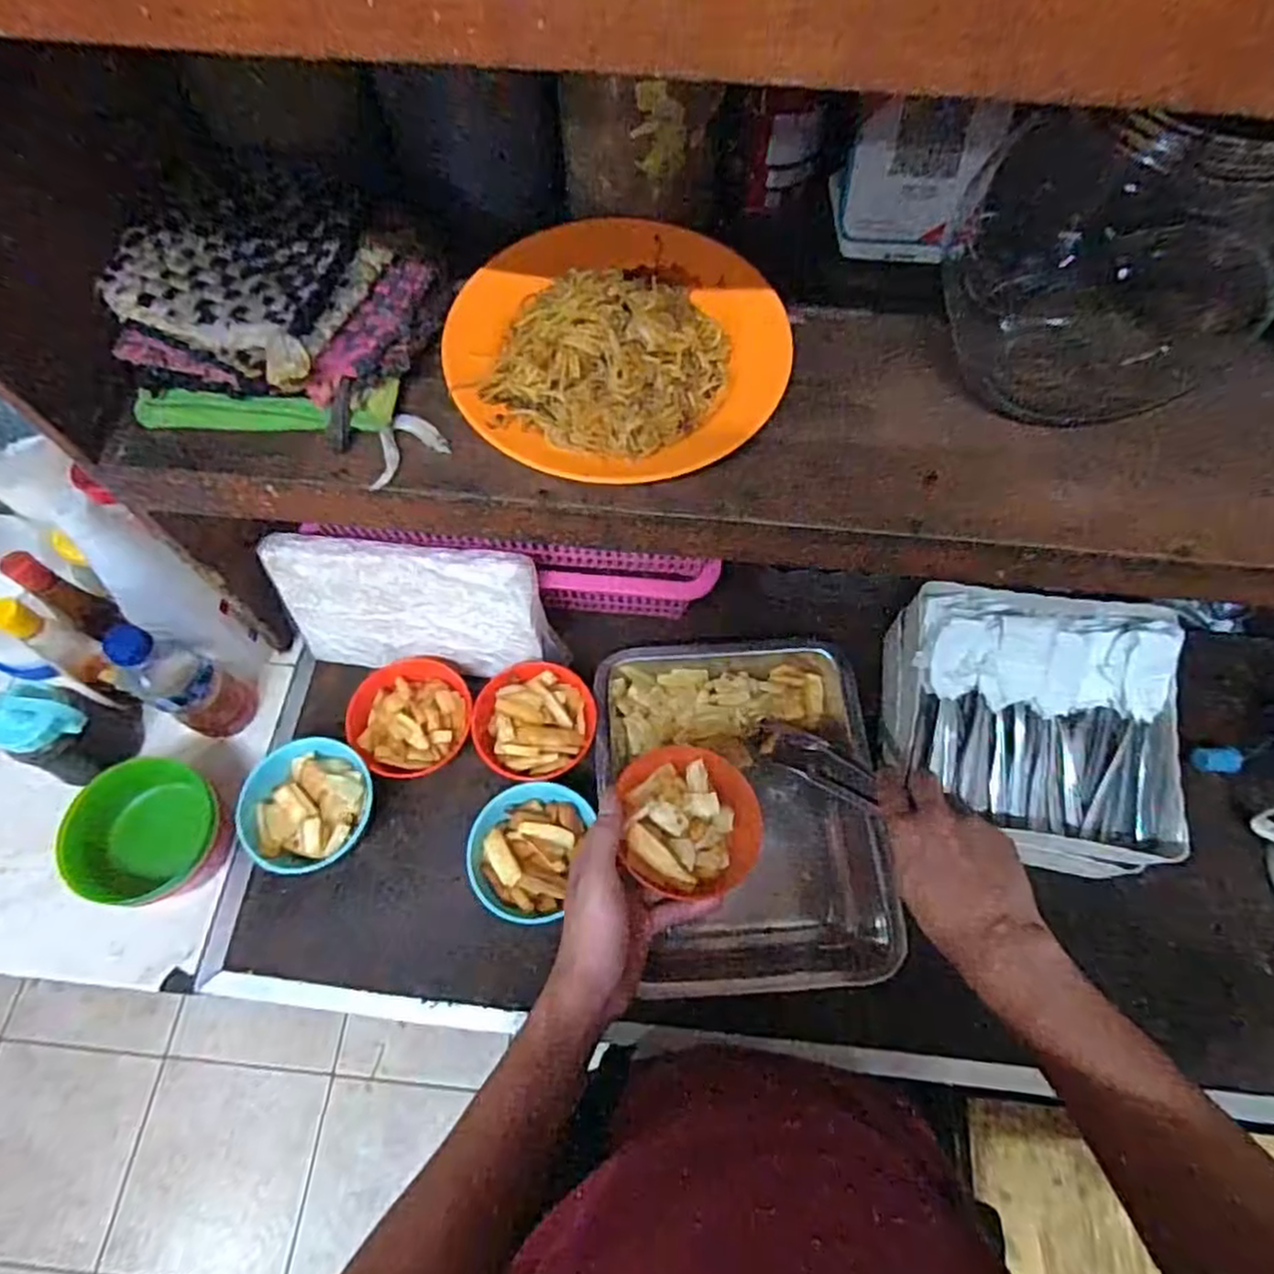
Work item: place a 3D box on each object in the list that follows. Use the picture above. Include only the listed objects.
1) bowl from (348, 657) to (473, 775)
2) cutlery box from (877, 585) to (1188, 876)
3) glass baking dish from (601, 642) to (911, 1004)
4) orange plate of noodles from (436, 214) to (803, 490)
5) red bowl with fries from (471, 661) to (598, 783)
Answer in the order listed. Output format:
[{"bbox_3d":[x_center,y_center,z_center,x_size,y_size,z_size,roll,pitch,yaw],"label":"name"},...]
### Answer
[{"bbox_3d":[-0.208,0.076,0.675,0.105,0.039,0.112,0,65,0],"label":"bowl"},{"bbox_3d":[0.337,0.068,0.614,0.208,0.110,0.225,5,65,3],"label":"cutlery box"},{"bbox_3d":[0.094,0.155,0.662,0.239,0.065,0.302,-4,65,-2],"label":"glass baking dish"},{"bbox_3d":[-0.012,-0.192,0.450,0.204,0.045,0.195,0,65,0],"label":"orange plate of noodles"},{"bbox_3d":[-0.093,0.082,0.671,0.107,0.039,0.107,0,65,0],"label":"red bowl with fries"}]

